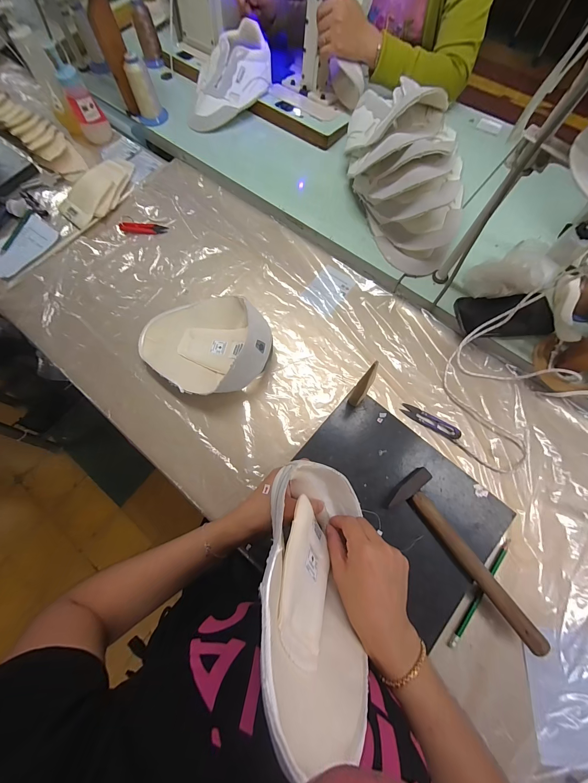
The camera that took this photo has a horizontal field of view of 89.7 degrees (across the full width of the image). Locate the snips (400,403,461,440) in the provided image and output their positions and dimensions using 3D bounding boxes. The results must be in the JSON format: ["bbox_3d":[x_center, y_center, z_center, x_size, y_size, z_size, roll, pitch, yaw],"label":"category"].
[{"bbox_3d":[0.231,0.049,0.499,0.099,0.011,0.023,29,75,10],"label":"snips"}]

